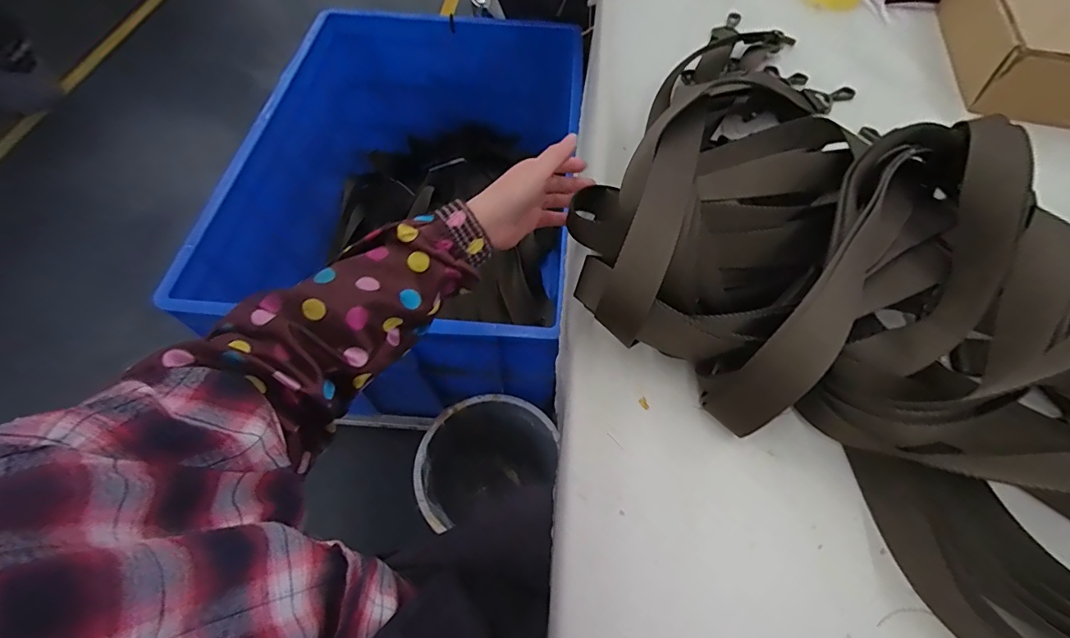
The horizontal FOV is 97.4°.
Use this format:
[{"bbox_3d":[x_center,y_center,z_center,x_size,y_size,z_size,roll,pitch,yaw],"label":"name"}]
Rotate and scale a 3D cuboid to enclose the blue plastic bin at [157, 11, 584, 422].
[{"bbox_3d":[-0.249,-0.261,1.068,0.599,0.397,0.846,5,60,2],"label":"blue plastic bin"}]

